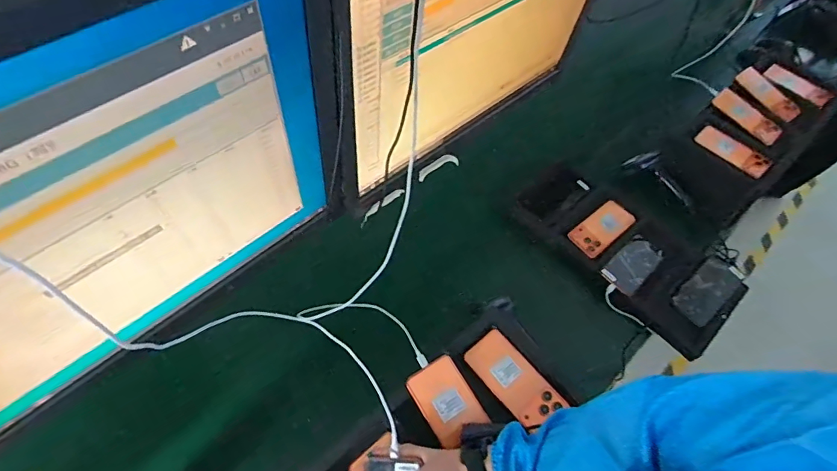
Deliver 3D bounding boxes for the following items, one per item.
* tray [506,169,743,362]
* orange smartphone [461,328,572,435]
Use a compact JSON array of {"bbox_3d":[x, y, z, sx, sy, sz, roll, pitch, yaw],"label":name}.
[{"bbox_3d":[0.420,0.020,0.934,0.221,0.054,0.459,-39,61,-16],"label":"tray"},{"bbox_3d":[0.148,0.221,0.693,0.078,0.017,0.152,-33,65,-23],"label":"orange smartphone"}]

